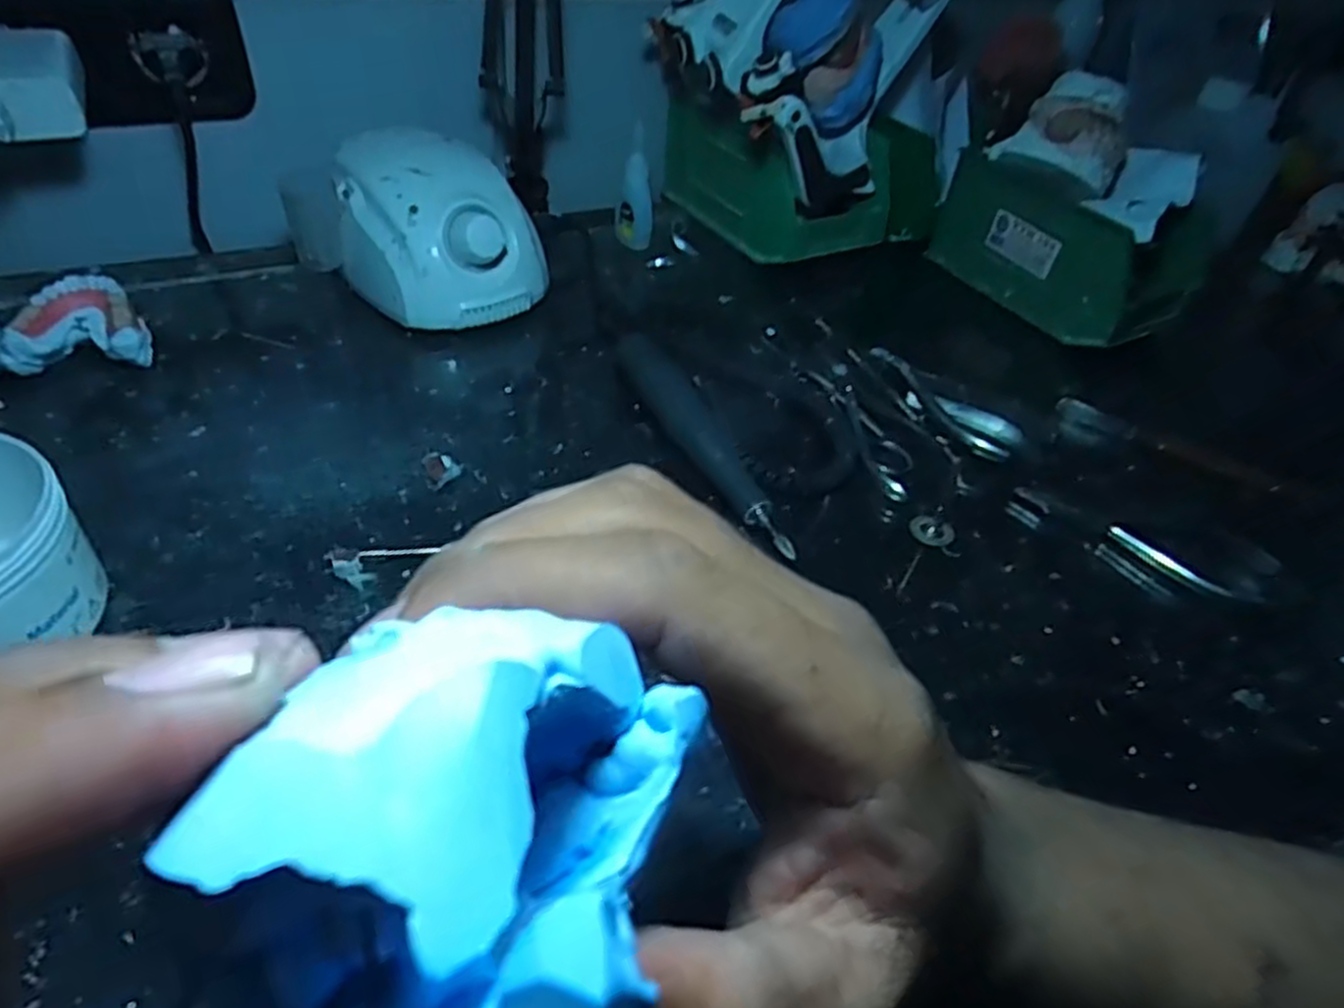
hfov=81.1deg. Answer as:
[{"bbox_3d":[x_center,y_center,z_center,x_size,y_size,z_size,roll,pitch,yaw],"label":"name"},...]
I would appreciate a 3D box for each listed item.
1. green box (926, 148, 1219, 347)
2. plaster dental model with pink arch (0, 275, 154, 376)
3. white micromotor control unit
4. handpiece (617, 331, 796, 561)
[{"bbox_3d":[0.293,-0.191,0.578,0.104,0.081,0.170,-19,49,-26],"label":"green box"},{"bbox_3d":[-0.315,-0.092,0.420,0.064,0.036,0.050,-9,45,-17],"label":"plaster dental model with pink arch"},{"bbox_3d":[-0.149,-0.173,0.498,0.109,0.083,0.127,-16,48,-24],"label":"white micromotor control unit"},{"bbox_3d":[0.013,-0.033,0.413,0.028,0.026,0.170,-13,46,-21],"label":"handpiece"}]

